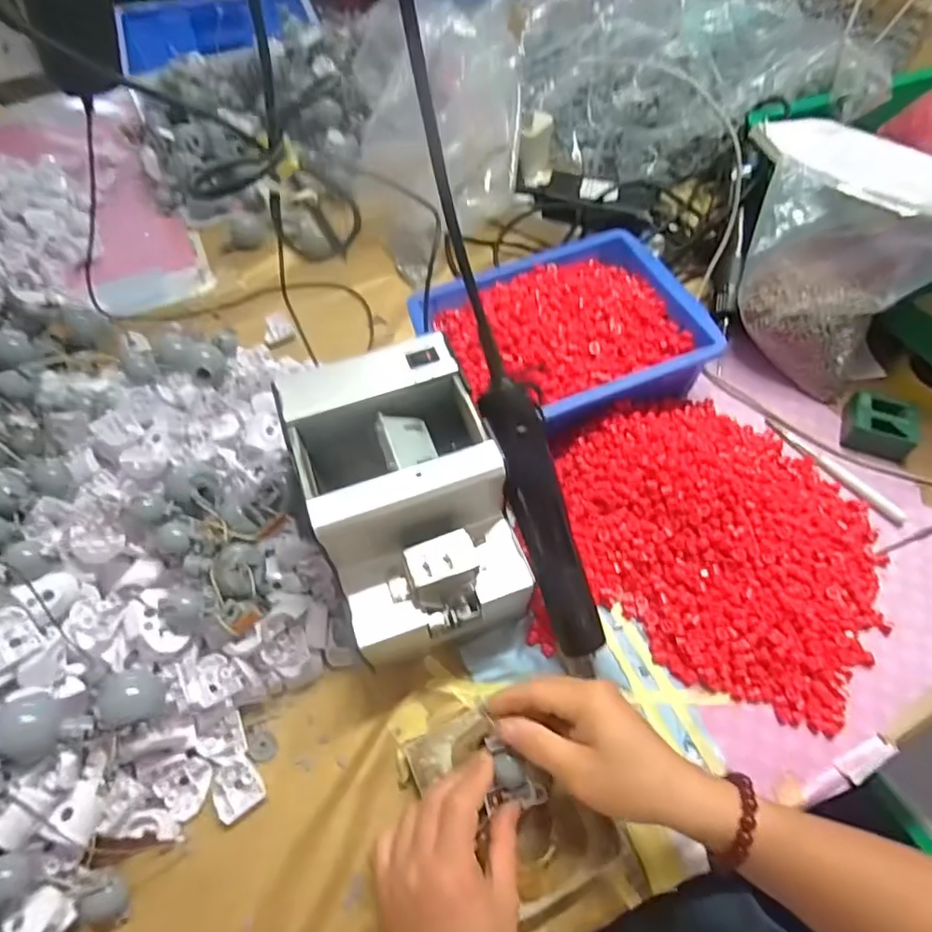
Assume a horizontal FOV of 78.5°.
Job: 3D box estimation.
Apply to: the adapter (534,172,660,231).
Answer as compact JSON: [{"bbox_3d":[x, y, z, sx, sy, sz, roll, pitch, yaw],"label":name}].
[{"bbox_3d":[0.145,-0.295,0.626,0.129,0.027,0.060,7,59,5],"label":"adapter"}]

